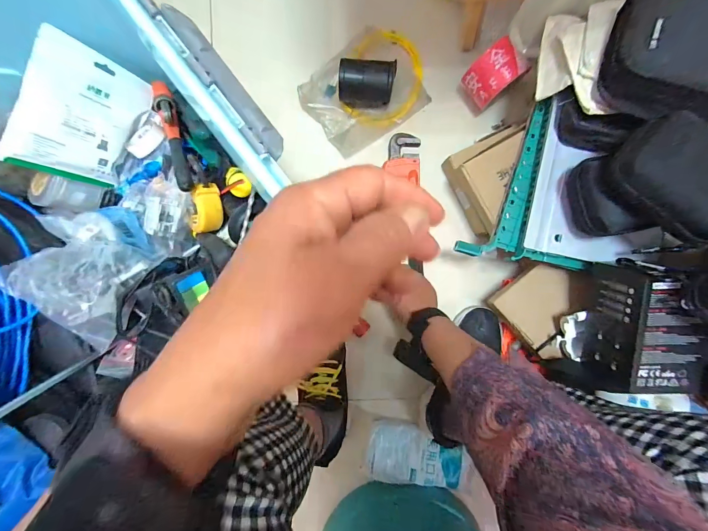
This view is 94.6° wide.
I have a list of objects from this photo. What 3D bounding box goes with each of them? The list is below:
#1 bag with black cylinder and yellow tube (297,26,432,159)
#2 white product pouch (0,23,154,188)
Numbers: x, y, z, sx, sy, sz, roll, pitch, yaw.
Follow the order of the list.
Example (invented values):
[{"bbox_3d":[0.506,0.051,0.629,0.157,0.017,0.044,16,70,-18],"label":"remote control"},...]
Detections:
[{"bbox_3d":[0.027,-0.317,0.571,0.219,0.068,0.165,-40,90,1],"label":"bag with black cylinder and yellow tube"},{"bbox_3d":[-0.349,-0.189,0.419,0.018,0.121,0.161,27,96,26],"label":"white product pouch"}]

